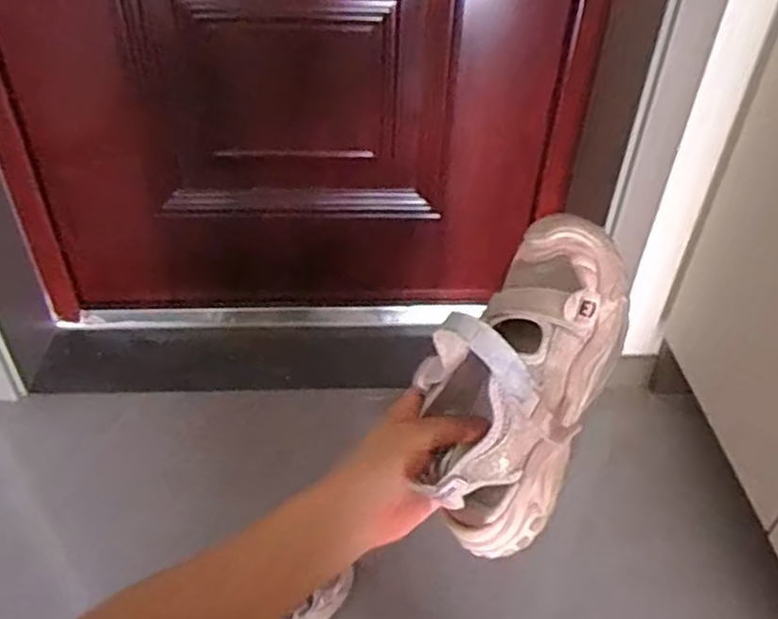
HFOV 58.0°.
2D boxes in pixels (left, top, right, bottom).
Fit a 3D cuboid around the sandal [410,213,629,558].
[{"bbox_3d":[0.081,0.038,0.446,0.103,0.094,0.217,18,81,19],"label":"sandal"}]

